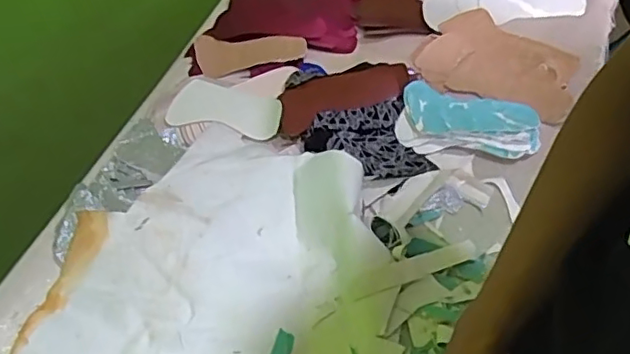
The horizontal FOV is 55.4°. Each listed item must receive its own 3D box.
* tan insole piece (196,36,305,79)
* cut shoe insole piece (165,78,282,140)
[{"bbox_3d":[-0.096,-0.182,0.897,0.162,0.014,0.061,-1,82,-2],"label":"tan insole piece"},{"bbox_3d":[-0.120,-0.096,0.821,0.151,0.020,0.077,7,53,6],"label":"cut shoe insole piece"}]

